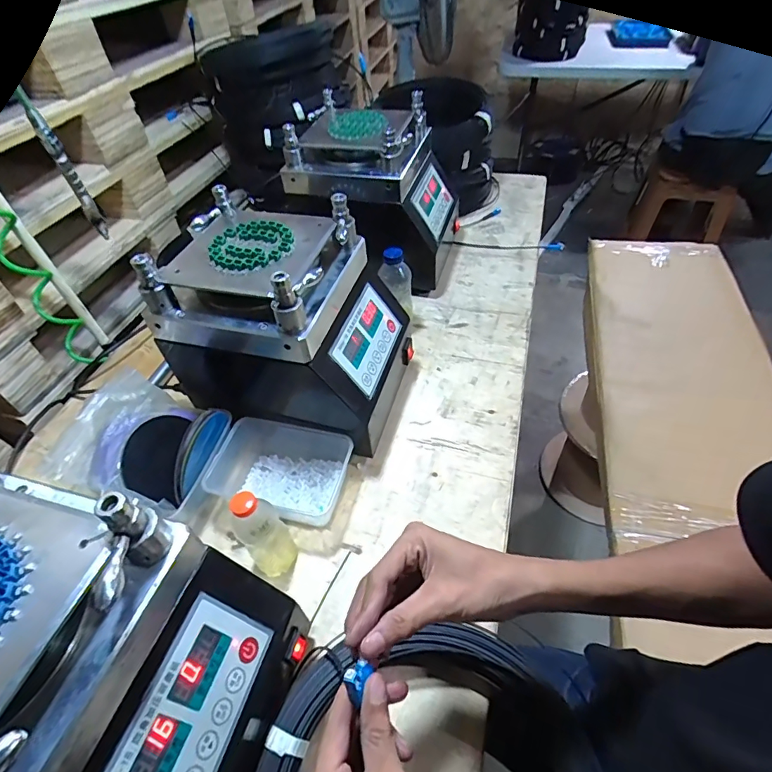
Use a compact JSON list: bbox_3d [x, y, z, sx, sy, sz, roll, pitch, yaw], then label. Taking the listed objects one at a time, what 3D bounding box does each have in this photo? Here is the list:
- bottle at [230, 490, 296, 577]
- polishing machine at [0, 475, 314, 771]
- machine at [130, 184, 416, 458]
[{"bbox_3d":[-0.139,0.170,0.525,0.048,0.138,0.039,-31,54,-22],"label":"bottle"},{"bbox_3d":[-0.248,0.234,0.368,0.273,0.259,0.221,11,50,13],"label":"polishing machine"},{"bbox_3d":[-0.126,-0.077,0.647,0.276,0.283,0.217,12,51,14],"label":"machine"}]

